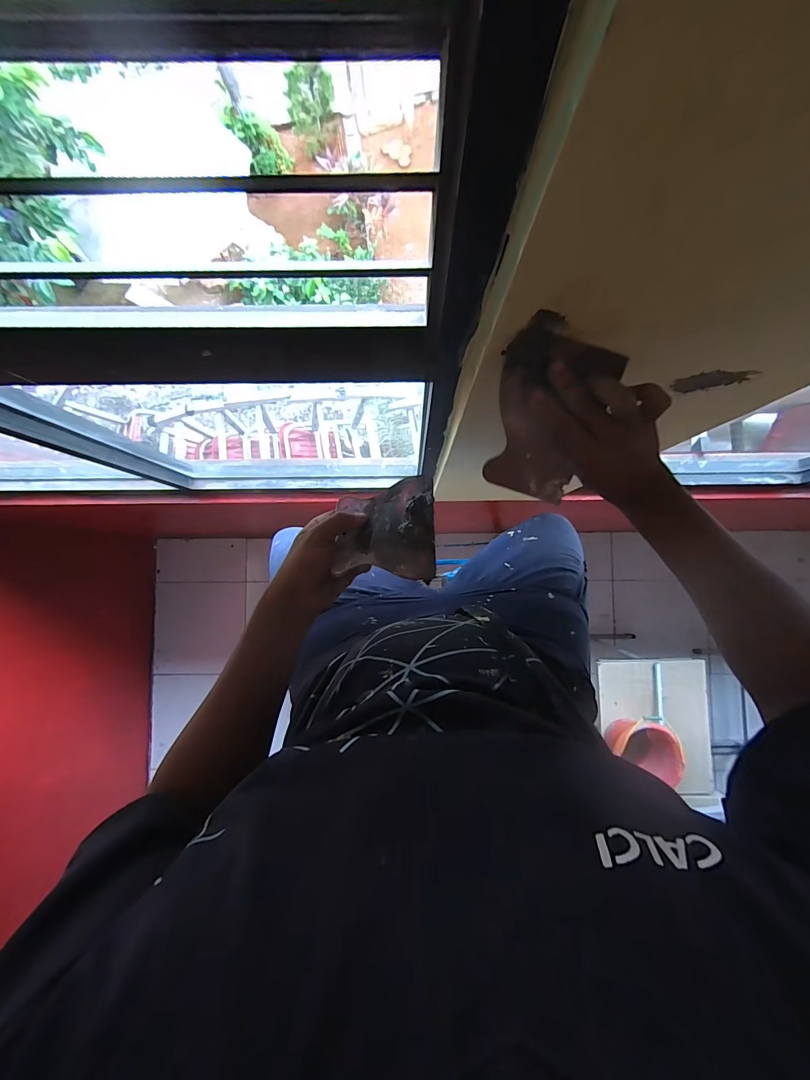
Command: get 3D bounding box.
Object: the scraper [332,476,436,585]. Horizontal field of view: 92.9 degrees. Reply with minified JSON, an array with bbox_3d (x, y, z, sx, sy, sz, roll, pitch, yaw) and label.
[{"bbox_3d":[-0.021,-0.015,0.387,0.099,0.013,0.117,-6,58,13],"label":"scraper"}]

